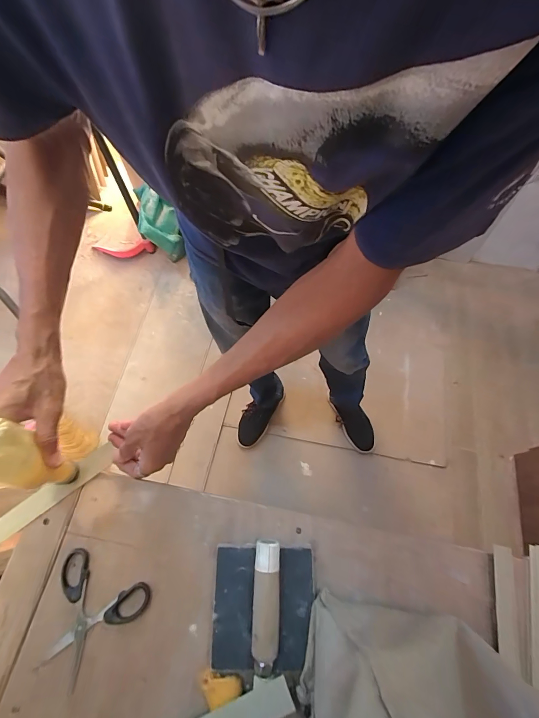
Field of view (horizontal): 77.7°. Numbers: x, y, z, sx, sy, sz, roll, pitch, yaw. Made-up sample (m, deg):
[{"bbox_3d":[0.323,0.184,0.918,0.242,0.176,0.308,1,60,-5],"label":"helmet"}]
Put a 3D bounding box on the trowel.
[{"bbox_3d":[-0.007,0.269,0.367,0.112,0.047,0.120,2,66,0],"label":"trowel"}]

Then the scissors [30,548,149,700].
[{"bbox_3d":[-0.211,0.301,0.384,0.113,0.006,0.115,22,67,9],"label":"scissors"}]

